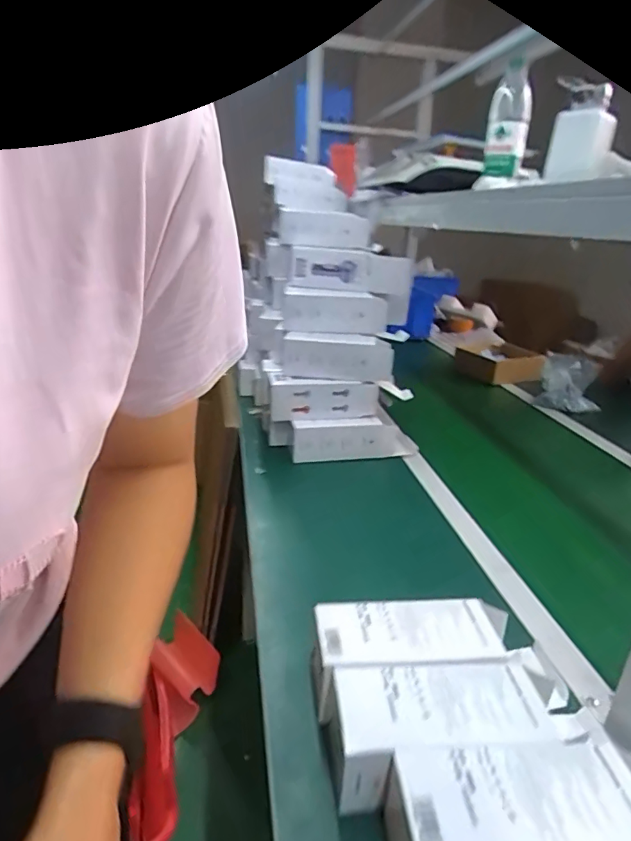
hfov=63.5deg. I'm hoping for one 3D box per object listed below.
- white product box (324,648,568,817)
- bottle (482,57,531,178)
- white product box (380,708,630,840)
[{"bbox_3d":[0.106,0.244,0.414,0.188,0.071,0.082,-4,26,-7],"label":"white product box"},{"bbox_3d":[0.307,-0.489,0.830,0.045,0.169,0.101,-4,26,-8],"label":"bottle"},{"bbox_3d":[0.132,0.272,0.352,0.174,0.077,0.087,-4,26,-7],"label":"white product box"}]

